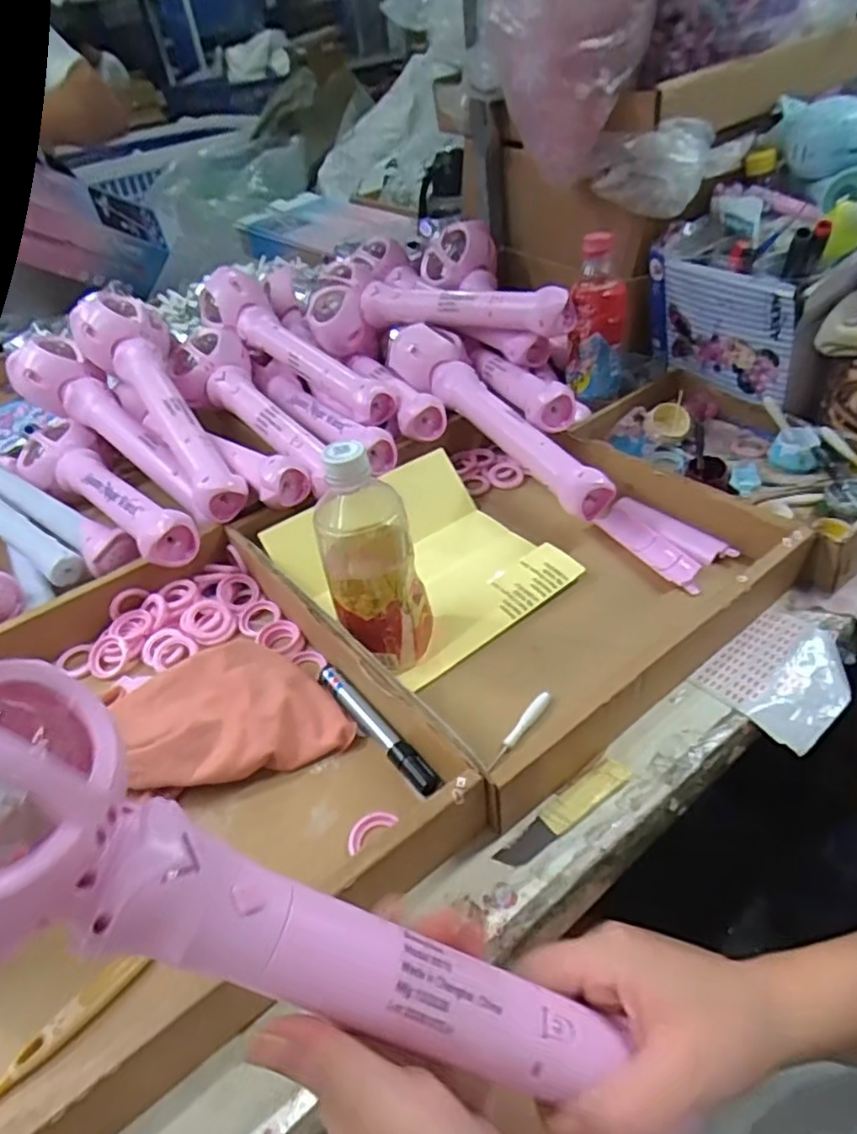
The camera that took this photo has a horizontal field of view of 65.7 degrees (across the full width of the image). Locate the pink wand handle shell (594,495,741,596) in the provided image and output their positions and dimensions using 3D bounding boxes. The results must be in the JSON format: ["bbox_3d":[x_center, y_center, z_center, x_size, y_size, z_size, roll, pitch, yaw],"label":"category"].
[{"bbox_3d":[0.214,-0.027,0.610,0.061,0.012,0.124,-26,44,-21],"label":"pink wand handle shell"}]

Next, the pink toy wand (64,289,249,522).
[{"bbox_3d":[-0.279,-0.175,0.700,0.087,0.075,0.340,-27,63,-22],"label":"pink toy wand"}]

